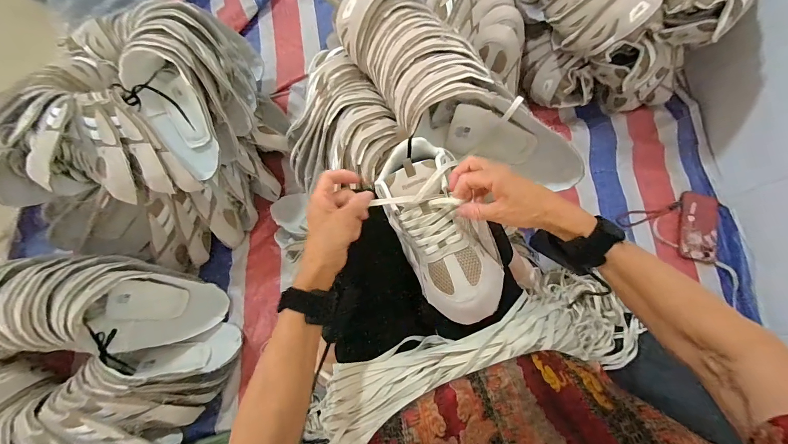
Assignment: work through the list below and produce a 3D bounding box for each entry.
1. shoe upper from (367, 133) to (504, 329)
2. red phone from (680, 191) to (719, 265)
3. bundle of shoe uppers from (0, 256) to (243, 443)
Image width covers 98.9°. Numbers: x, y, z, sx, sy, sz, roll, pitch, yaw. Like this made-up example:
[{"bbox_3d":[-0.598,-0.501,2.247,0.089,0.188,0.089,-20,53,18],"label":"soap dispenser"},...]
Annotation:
[{"bbox_3d":[0.062,-0.003,0.442,0.121,0.067,0.255,-22,71,-5],"label":"shoe upper"},{"bbox_3d":[0.708,0.012,0.780,0.079,0.018,0.167,11,75,4],"label":"red phone"},{"bbox_3d":[-0.602,0.284,0.633,0.460,0.170,0.448,0,75,1],"label":"bundle of shoe uppers"}]

